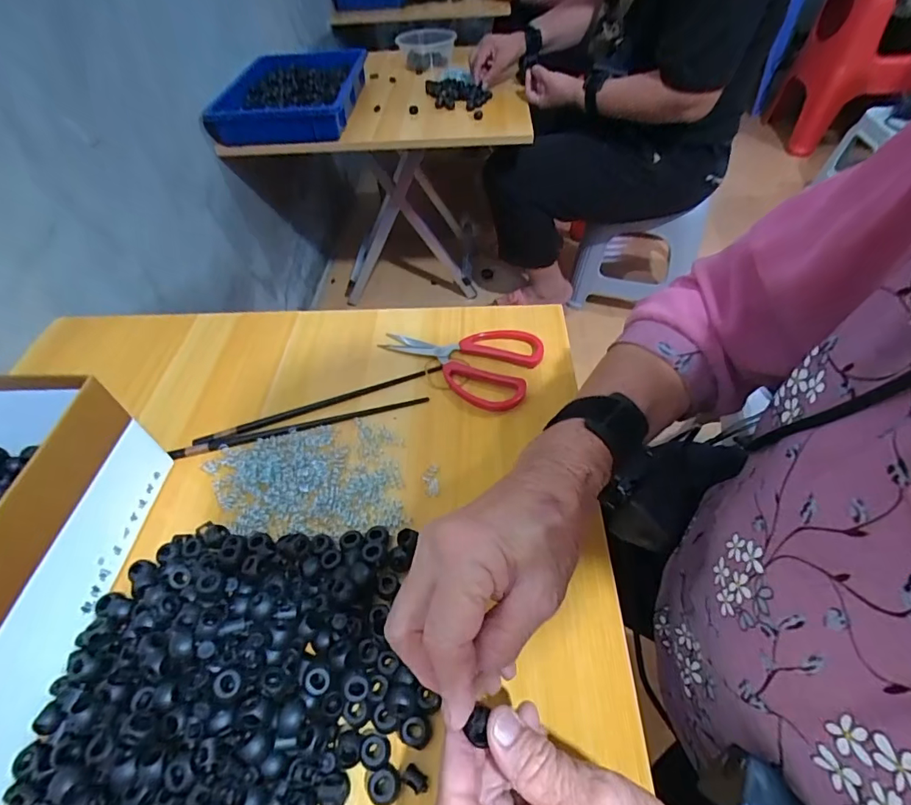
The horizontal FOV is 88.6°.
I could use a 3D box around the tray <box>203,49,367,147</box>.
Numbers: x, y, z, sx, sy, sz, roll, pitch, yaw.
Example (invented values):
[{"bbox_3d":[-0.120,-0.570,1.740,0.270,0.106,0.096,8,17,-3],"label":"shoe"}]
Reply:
[{"bbox_3d":[-0.328,-0.625,0.942,0.250,0.065,0.357,0,50,3],"label":"tray"}]

